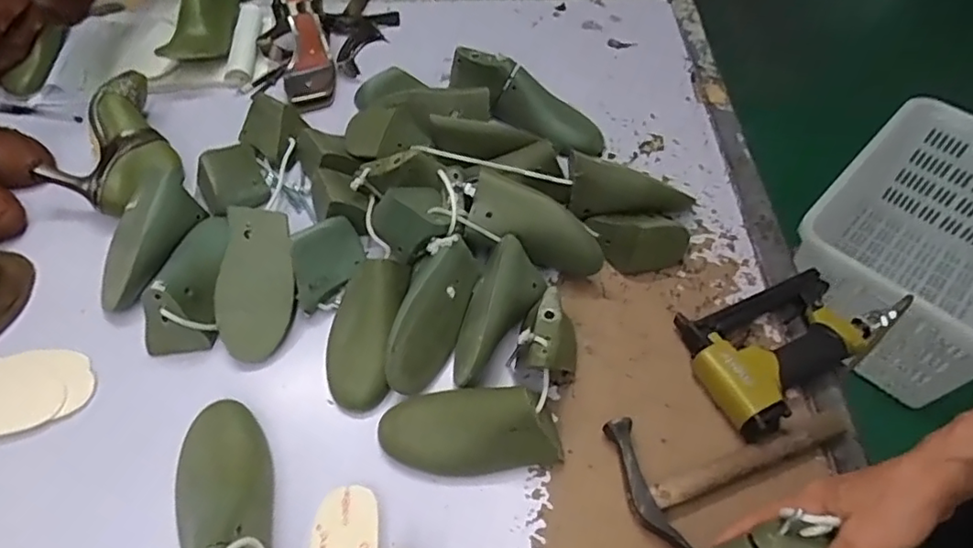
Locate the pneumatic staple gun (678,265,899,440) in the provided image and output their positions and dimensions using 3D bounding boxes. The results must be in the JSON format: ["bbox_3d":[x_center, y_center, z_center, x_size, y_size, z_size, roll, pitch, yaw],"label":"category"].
[{"bbox_3d":[0.310,0.065,0.640,0.221,0.047,0.140,-28,60,-19],"label":"pneumatic staple gun"}]

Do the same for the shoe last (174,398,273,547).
[{"bbox_3d":[-0.216,0.214,0.505,0.072,0.095,0.261,-20,57,-14],"label":"shoe last"}]

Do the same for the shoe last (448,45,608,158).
[{"bbox_3d":[0.055,-0.243,0.850,0.249,0.073,0.063,33,59,3],"label":"shoe last"}]

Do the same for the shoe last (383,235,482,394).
[{"bbox_3d":[-0.054,0.046,0.633,0.066,0.073,0.166,10,55,6],"label":"shoe last"}]

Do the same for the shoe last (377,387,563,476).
[{"bbox_3d":[-0.017,0.150,0.575,0.174,0.069,0.071,8,55,5],"label":"shoe last"}]

